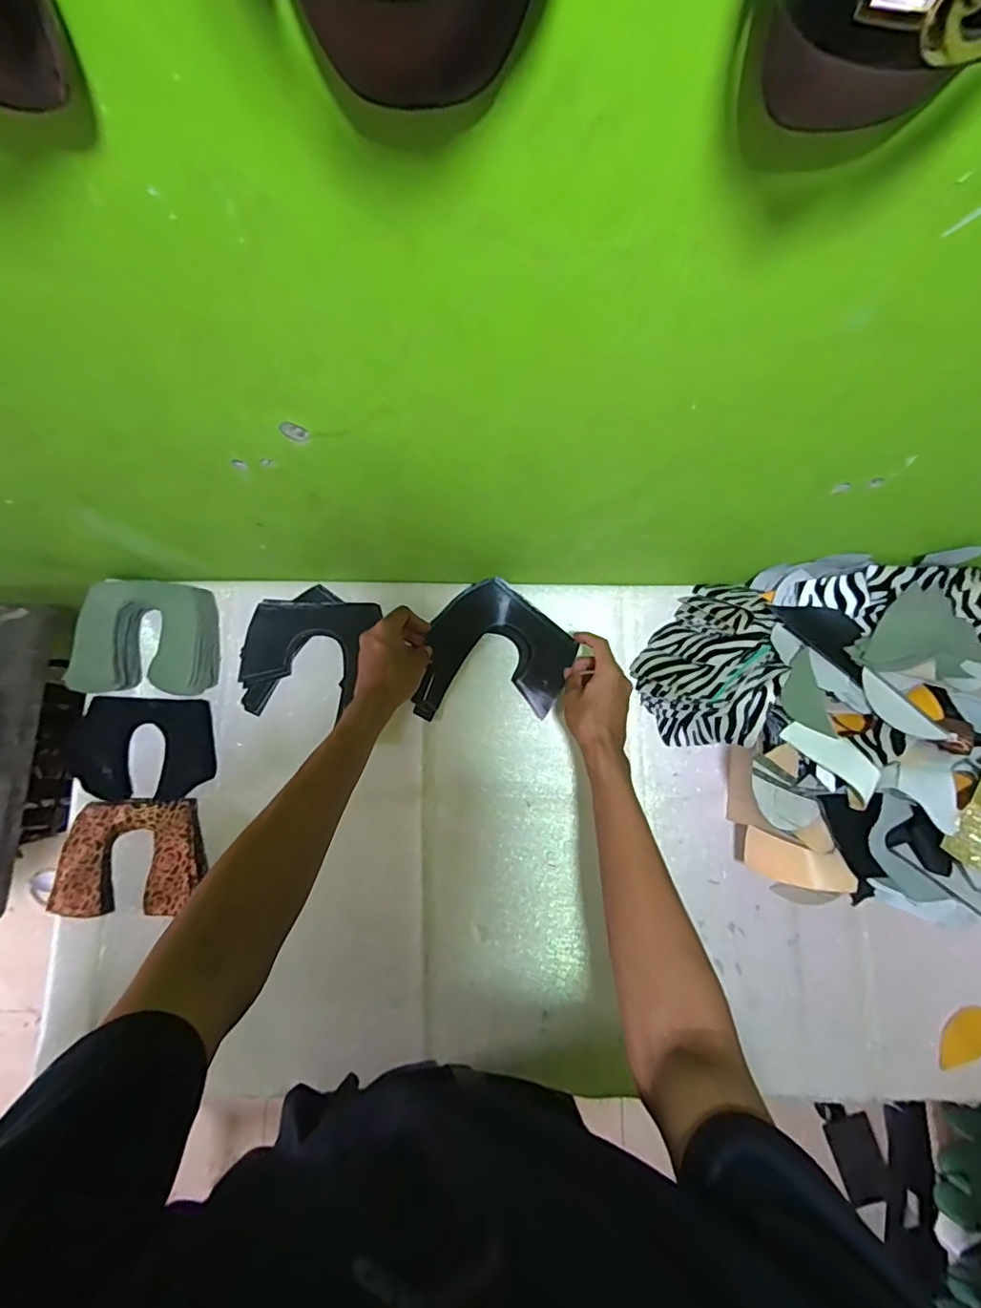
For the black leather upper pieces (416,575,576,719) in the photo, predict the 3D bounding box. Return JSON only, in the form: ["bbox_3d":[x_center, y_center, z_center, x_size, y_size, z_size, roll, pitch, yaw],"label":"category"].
[{"bbox_3d":[0.008,0.006,0.695,0.167,0.059,0.173,15,79,3],"label":"black leather upper pieces"}]

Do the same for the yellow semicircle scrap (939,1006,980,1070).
[{"bbox_3d":[0.564,0.439,0.653,0.105,0.009,0.047,-24,69,5],"label":"yellow semicircle scrap"}]

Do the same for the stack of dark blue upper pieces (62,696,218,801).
[{"bbox_3d":[-0.430,0.116,0.692,0.168,0.033,0.120,1,79,0],"label":"stack of dark blue upper pieces"}]

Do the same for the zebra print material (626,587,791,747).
[{"bbox_3d":[0.270,0.004,0.680,0.136,0.120,0.218,30,81,5],"label":"zebra print material"}]

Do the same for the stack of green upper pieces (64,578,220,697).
[{"bbox_3d":[-0.420,-0.016,0.699,0.149,0.076,0.136,2,79,0],"label":"stack of green upper pieces"}]

